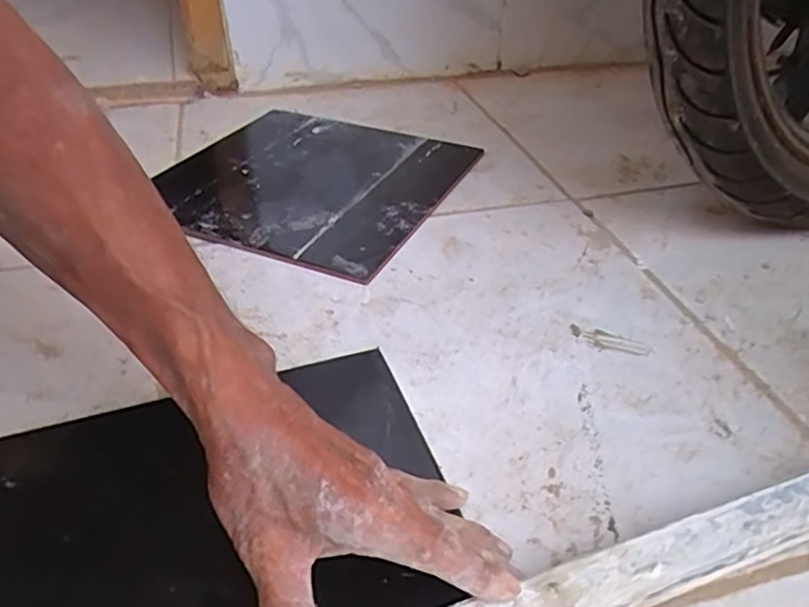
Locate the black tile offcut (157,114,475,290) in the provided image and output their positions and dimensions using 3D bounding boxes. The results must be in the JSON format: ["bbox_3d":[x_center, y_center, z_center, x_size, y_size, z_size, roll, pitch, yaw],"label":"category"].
[{"bbox_3d":[-0.099,-0.134,0.659,0.282,0.009,0.287,16,38,16],"label":"black tile offcut"}]

